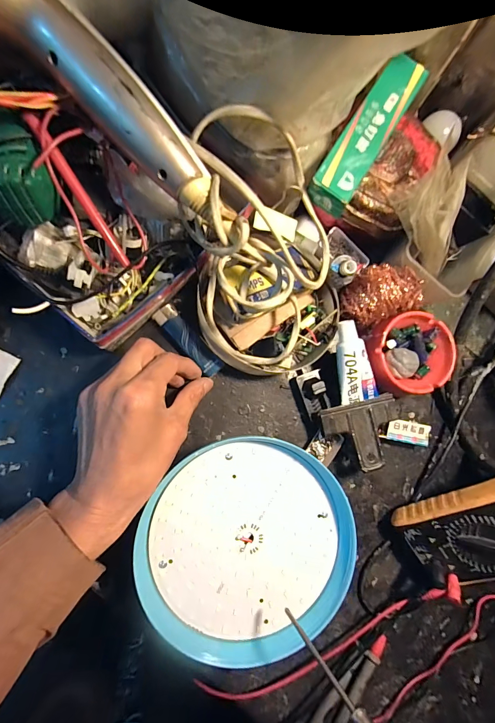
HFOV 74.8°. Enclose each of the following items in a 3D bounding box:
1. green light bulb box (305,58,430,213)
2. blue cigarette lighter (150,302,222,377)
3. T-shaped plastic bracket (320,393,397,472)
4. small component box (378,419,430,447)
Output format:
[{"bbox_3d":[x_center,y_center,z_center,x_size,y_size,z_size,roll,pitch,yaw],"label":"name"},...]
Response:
[{"bbox_3d":[0.102,-0.194,0.277,0.036,0.020,0.143,33,84,-5],"label":"green light bulb box"},{"bbox_3d":[-0.058,-0.019,0.316,0.023,0.011,0.080,-41,93,-8],"label":"blue cigarette lighter"},{"bbox_3d":[0.114,0.070,0.312,0.075,0.007,0.062,-14,82,-4],"label":"T-shaped plastic bracket"},{"bbox_3d":[0.163,0.073,0.340,0.048,0.021,0.022,13,85,-7],"label":"small component box"}]

